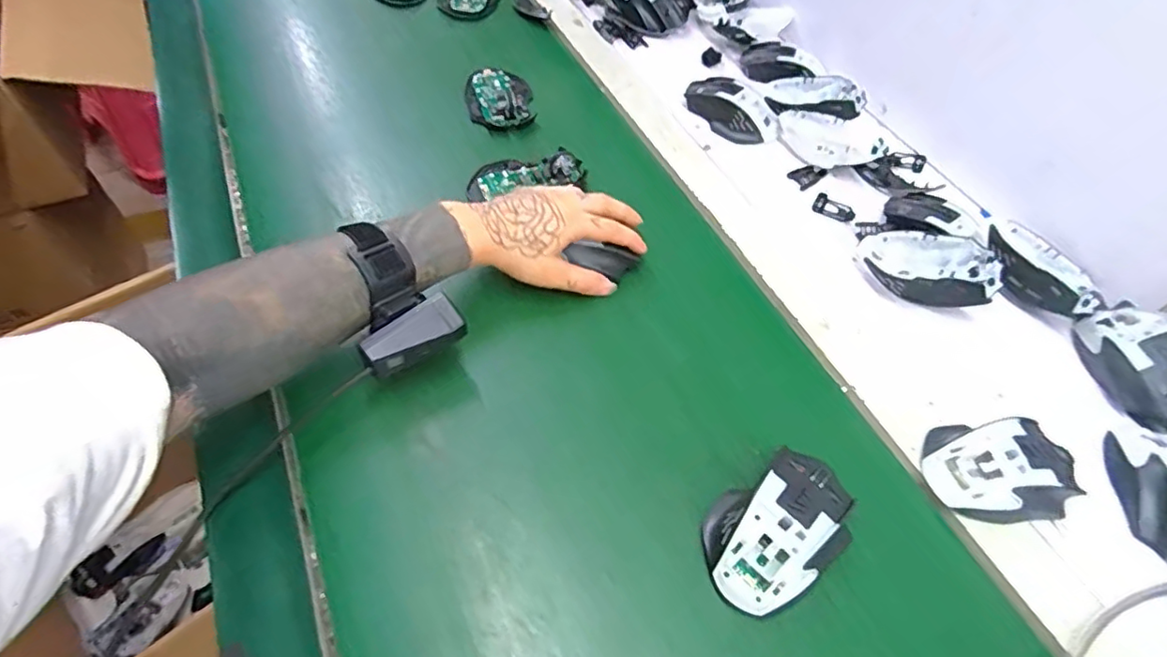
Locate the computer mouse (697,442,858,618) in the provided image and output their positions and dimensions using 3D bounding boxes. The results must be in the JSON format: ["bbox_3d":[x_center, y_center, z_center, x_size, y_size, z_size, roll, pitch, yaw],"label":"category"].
[{"bbox_3d":[0.130,0.130,0.389,0.115,0.037,0.073,-31,63,-24],"label":"computer mouse"}]

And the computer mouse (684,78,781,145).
[{"bbox_3d":[0.173,-0.254,0.675,0.110,0.031,0.068,39,60,20],"label":"computer mouse"}]

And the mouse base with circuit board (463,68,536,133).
[{"bbox_3d":[-0.094,-0.259,0.657,0.072,0.023,0.098,-5,56,-10],"label":"mouse base with circuit board"}]

